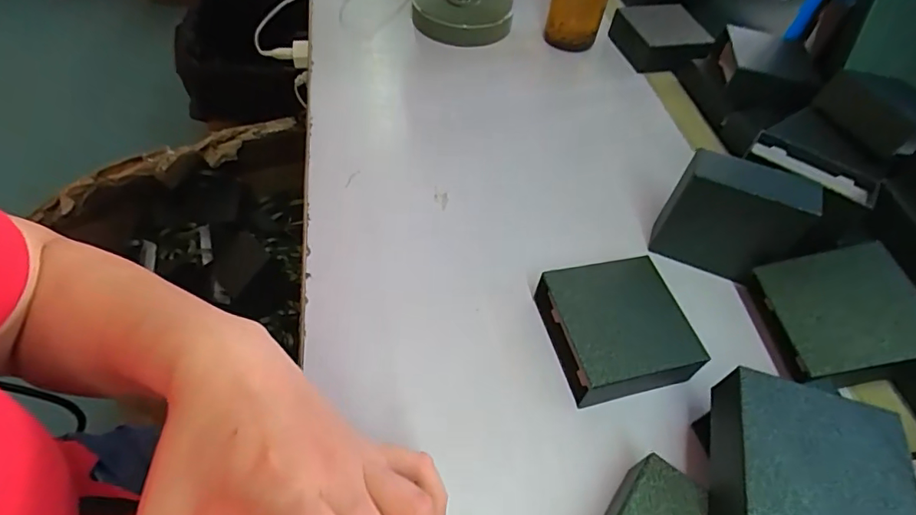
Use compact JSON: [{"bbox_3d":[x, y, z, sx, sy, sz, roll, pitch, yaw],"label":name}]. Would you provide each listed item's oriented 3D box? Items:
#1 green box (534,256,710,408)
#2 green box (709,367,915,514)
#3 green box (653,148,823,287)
[{"bbox_3d":[0.120,0.051,0.370,0.096,0.037,0.091,-9,54,-12],"label":"green box"},{"bbox_3d":[0.194,0.119,0.279,0.098,0.039,0.093,17,53,7],"label":"green box"},{"bbox_3d":[0.218,-0.030,0.400,0.099,0.088,0.044,25,55,14],"label":"green box"}]

